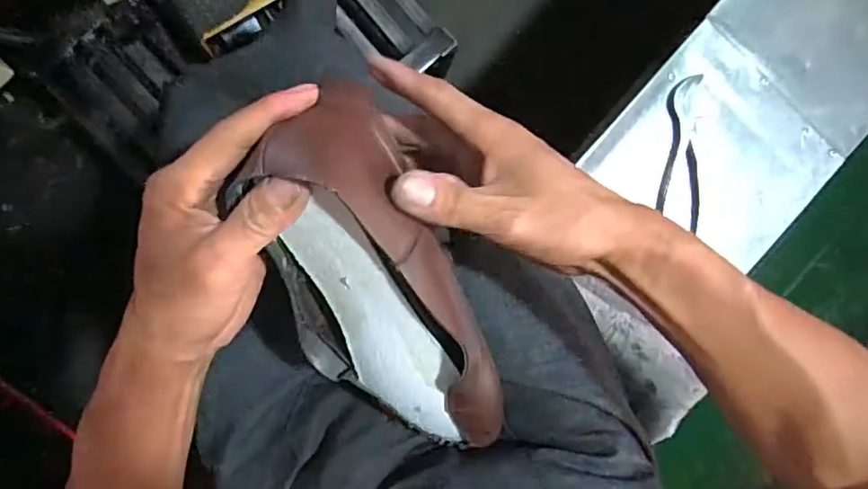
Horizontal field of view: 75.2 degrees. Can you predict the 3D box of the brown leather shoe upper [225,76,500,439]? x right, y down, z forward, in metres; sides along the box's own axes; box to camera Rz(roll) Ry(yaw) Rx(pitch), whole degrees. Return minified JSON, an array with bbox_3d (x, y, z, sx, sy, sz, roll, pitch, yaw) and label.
[{"bbox_3d":[-0.024,0.041,0.332,0.116,0.070,0.251,-18,118,-5],"label":"brown leather shoe upper"}]

